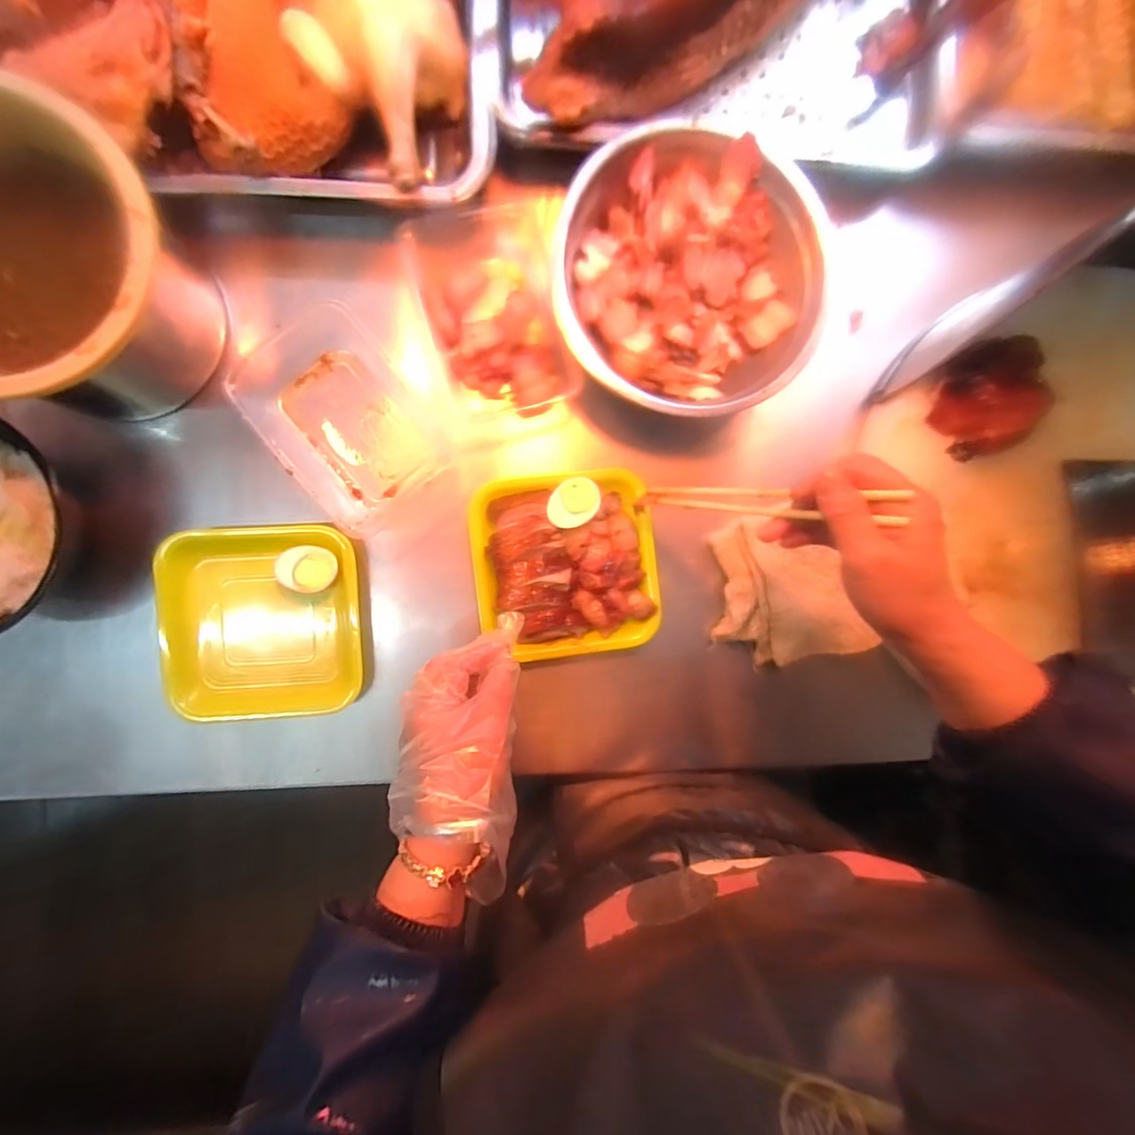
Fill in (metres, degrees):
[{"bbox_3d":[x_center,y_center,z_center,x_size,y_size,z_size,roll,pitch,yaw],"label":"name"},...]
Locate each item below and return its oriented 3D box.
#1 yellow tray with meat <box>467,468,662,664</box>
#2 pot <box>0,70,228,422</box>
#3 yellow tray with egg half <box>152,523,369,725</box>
[{"bbox_3d":[0.000,-0.002,0.452,0.153,0.032,0.155,-9,92,-5],"label":"yellow tray with meat"},{"bbox_3d":[-0.347,-0.193,0.367,0.169,0.137,0.175,0,91,-5],"label":"pot"},{"bbox_3d":[-0.250,0.047,0.443,0.155,0.035,0.161,-2,91,-5],"label":"yellow tray with egg half"}]

